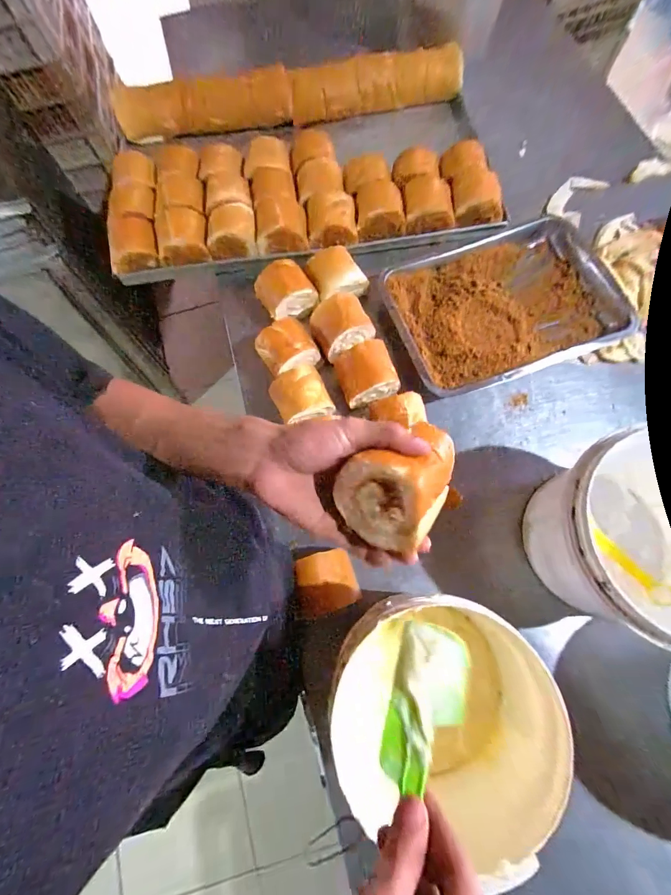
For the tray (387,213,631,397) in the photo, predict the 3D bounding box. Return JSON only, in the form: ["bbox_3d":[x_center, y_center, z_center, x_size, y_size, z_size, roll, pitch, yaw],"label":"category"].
[{"bbox_3d":[0.277,-0.234,0.606,0.367,0.046,0.254,-18,75,-6],"label":"tray"}]

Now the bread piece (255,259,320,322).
[{"bbox_3d":[-0.083,-0.257,0.613,0.082,0.055,0.081,-32,74,-7],"label":"bread piece"}]

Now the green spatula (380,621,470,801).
[{"bbox_3d":[0.060,0.174,0.252,0.047,0.013,0.094,23,67,6],"label":"green spatula"}]

